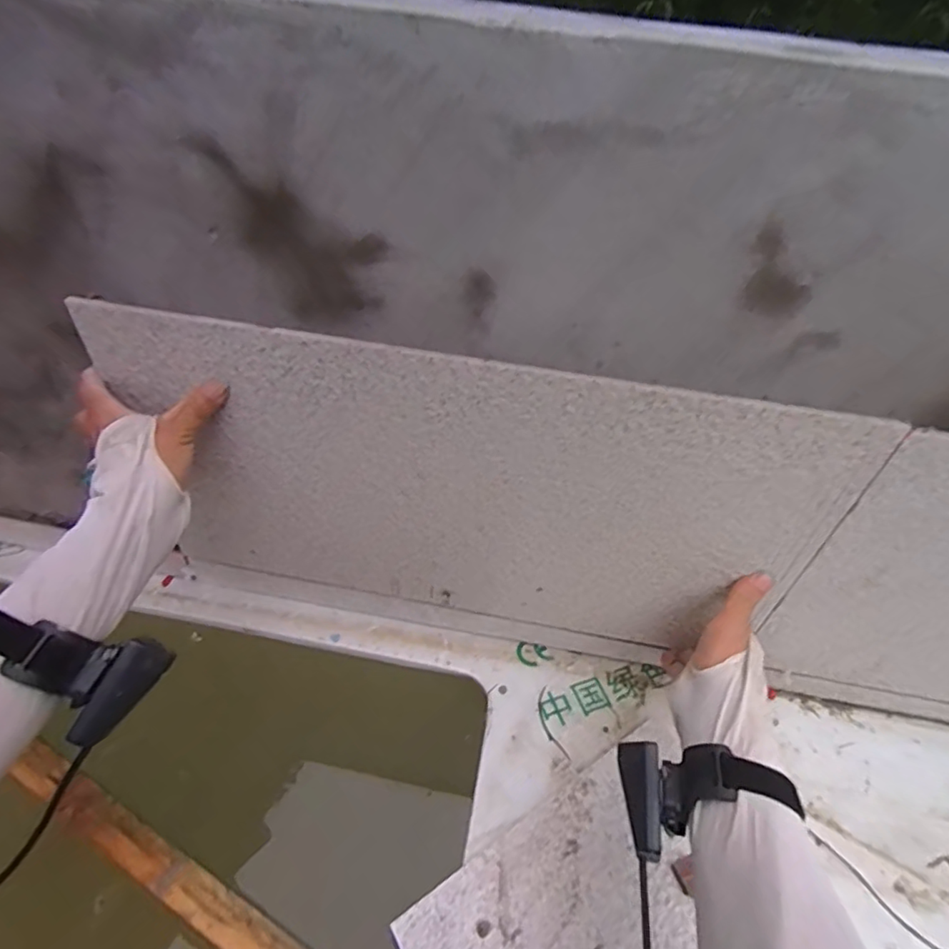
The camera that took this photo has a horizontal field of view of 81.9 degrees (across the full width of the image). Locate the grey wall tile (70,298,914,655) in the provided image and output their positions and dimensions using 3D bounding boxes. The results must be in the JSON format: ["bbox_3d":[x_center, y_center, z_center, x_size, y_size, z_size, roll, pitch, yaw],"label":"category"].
[{"bbox_3d":[-0.015,0.032,0.486,0.581,0.302,0.014,10,41,4],"label":"grey wall tile"}]

